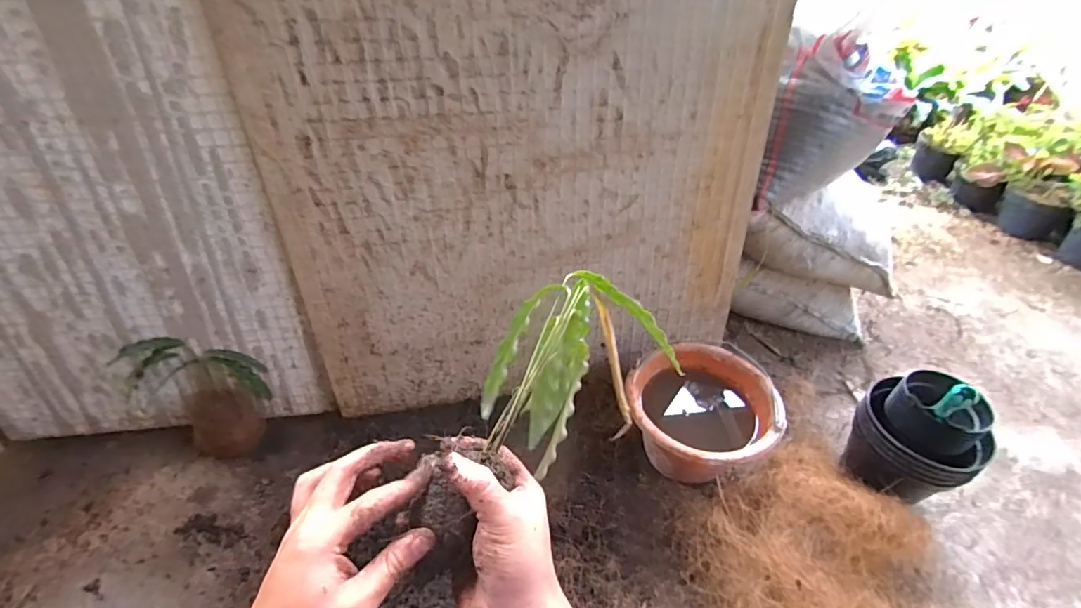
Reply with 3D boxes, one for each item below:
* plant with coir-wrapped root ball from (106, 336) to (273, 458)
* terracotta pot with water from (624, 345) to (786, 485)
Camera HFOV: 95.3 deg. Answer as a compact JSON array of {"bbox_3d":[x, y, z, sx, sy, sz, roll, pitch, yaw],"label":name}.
[{"bbox_3d":[-0.607,0.163,0.905,0.180,0.206,0.152,21,47,18],"label":"plant with coir-wrapped root ball"},{"bbox_3d":[0.275,0.211,0.885,0.252,0.156,0.239,-4,44,-6],"label":"terracotta pot with water"}]

